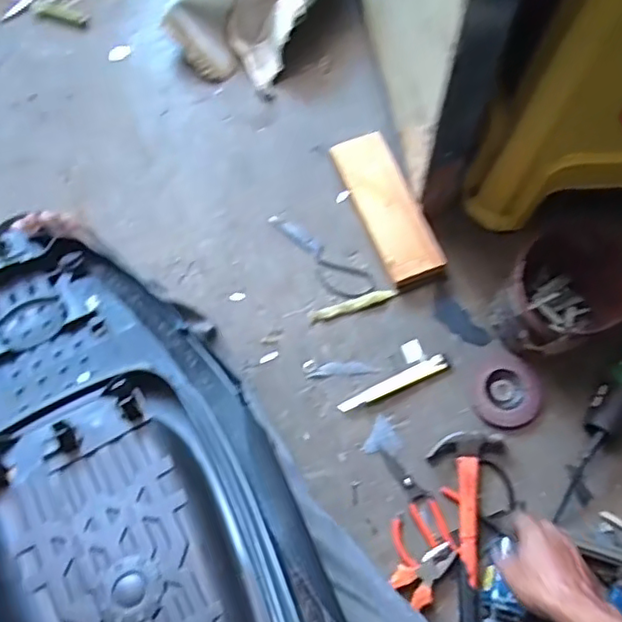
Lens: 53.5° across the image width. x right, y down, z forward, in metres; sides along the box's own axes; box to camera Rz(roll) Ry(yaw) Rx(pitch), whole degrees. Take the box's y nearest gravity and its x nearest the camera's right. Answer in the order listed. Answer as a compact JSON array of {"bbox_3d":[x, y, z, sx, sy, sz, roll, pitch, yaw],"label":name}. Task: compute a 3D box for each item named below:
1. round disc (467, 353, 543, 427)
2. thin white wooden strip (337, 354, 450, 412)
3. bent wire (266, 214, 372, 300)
[{"bbox_3d":[0.265,0.108,0.837,0.092,0.014,0.096,0,70,0],"label":"round disc"},{"bbox_3d":[0.115,0.100,0.848,0.159,0.015,0.023,-23,71,-8],"label":"thin white wooden strip"},{"bbox_3d":[0.009,-0.077,0.905,0.185,0.010,0.053,36,74,13],"label":"bent wire"}]

